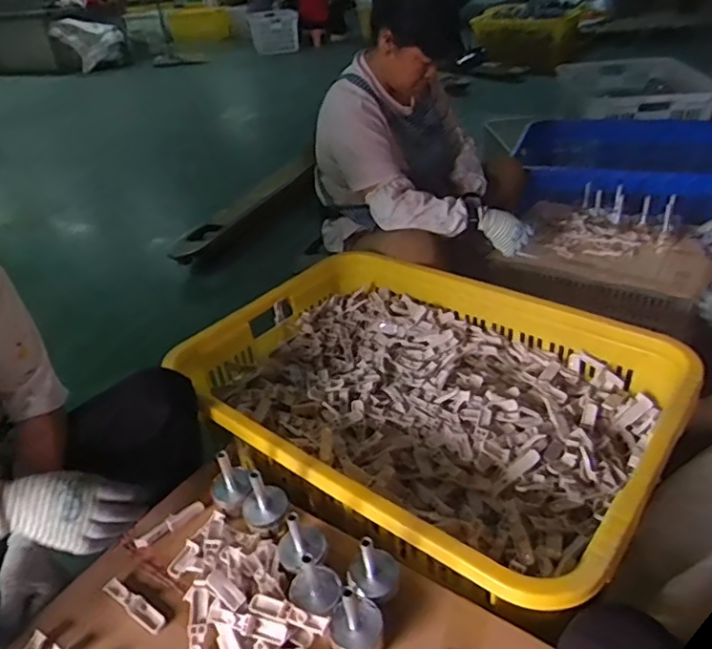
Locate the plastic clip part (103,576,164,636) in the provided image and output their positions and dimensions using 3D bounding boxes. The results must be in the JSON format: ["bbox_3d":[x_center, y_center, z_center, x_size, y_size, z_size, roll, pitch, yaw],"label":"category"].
[{"bbox_3d":[-0.282,0.355,0.739,0.099,0.015,0.023,18,40,31],"label":"plastic clip part"}]

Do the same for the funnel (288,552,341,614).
[{"bbox_3d":[-0.053,0.295,0.689,0.060,0.062,0.061,-18,35,-19],"label":"funnel"}]

